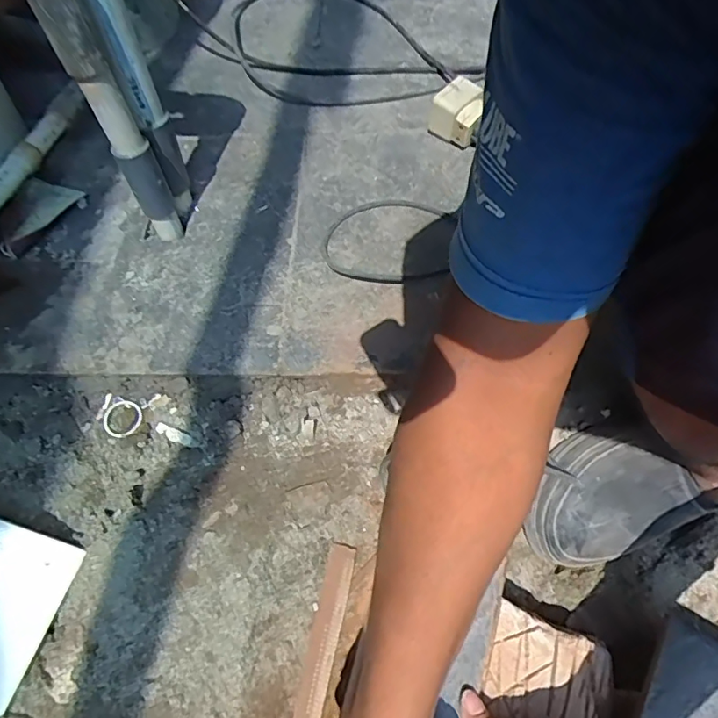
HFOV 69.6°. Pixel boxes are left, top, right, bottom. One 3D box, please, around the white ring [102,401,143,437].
[{"bbox_3d":[-0.270,0.068,0.590,0.045,0.009,0.043,0,64,0],"label":"white ring"}]

